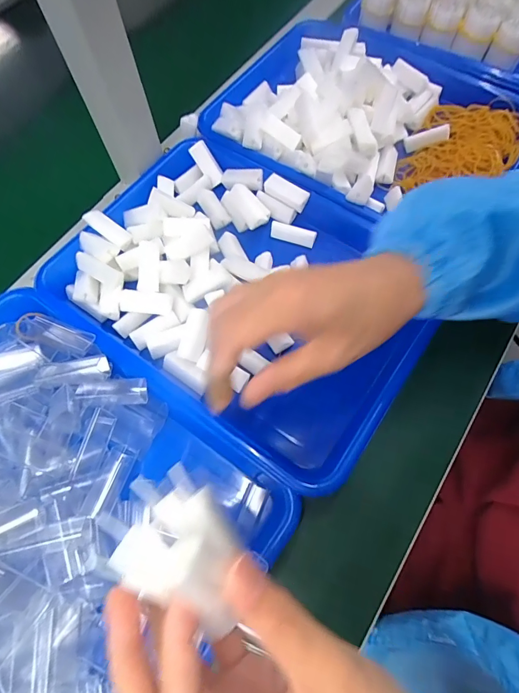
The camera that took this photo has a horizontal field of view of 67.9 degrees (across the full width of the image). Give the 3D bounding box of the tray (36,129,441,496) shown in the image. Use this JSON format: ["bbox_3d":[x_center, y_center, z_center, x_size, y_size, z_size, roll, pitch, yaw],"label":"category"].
[{"bbox_3d":[-0.014,-0.063,0.369,0.339,0.043,0.249,34,72,14],"label":"tray"}]

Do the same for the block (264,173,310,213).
[{"bbox_3d":[0.028,-0.159,0.392,0.046,0.012,0.017,33,72,14],"label":"block"}]

